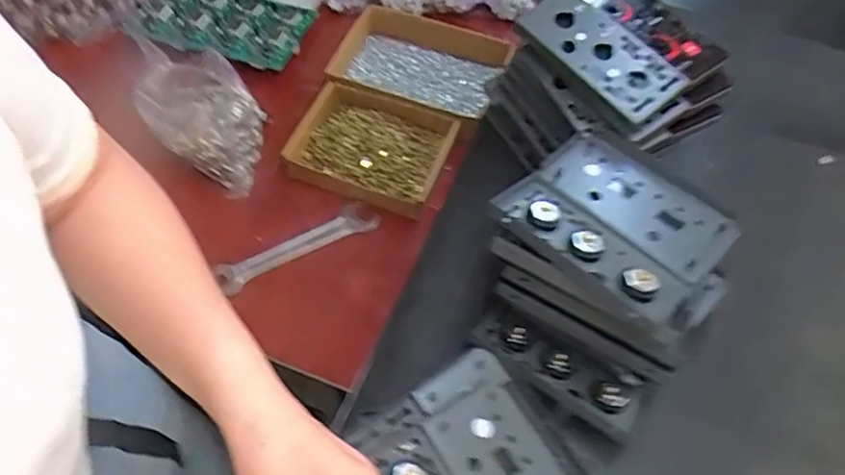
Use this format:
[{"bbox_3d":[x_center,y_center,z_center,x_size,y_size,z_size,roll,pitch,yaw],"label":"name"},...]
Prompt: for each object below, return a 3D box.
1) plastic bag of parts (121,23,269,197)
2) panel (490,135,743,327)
[{"bbox_3d":[-0.249,-0.137,0.687,0.117,0.125,0.137,-28,63,-17],"label":"plastic bag of parts"},{"bbox_3d":[0.160,-0.017,0.499,0.161,0.028,0.143,37,65,20],"label":"panel"}]

